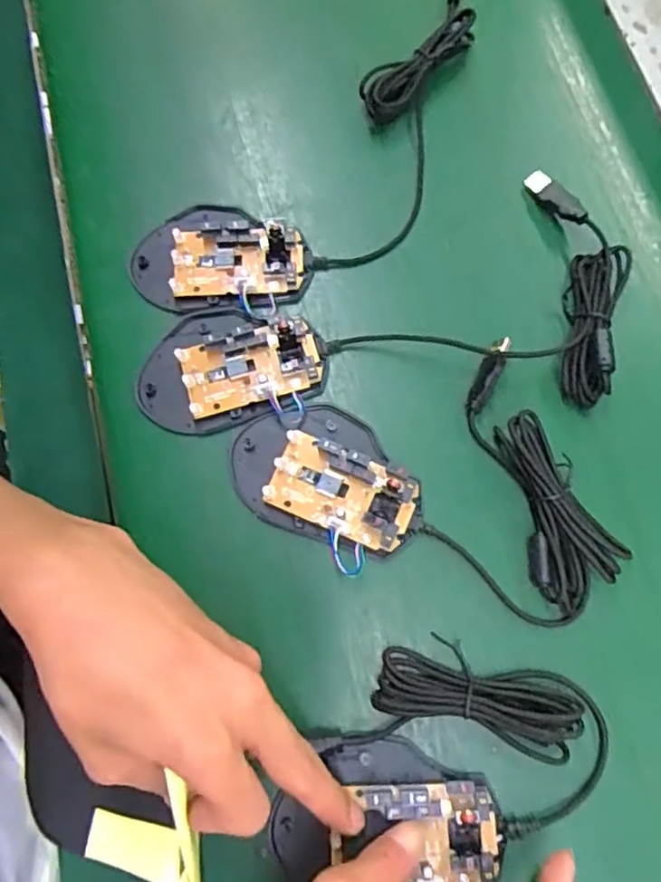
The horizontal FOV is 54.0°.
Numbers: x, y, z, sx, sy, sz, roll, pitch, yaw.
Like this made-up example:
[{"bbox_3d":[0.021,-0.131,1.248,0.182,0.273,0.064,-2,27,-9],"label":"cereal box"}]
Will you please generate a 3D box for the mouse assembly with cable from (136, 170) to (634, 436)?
[{"bbox_3d":[0.029,-0.081,0.388,0.288,0.019,0.141,-8,72,-1],"label":"mouse assembly with cable"}]

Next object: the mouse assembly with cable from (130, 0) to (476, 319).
[{"bbox_3d":[0.008,-0.175,0.415,0.292,0.034,0.109,-38,76,-10],"label":"mouse assembly with cable"}]

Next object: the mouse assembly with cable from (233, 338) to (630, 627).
[{"bbox_3d":[0.048,0.033,0.352,0.169,0.019,0.154,-19,73,-5],"label":"mouse assembly with cable"}]

